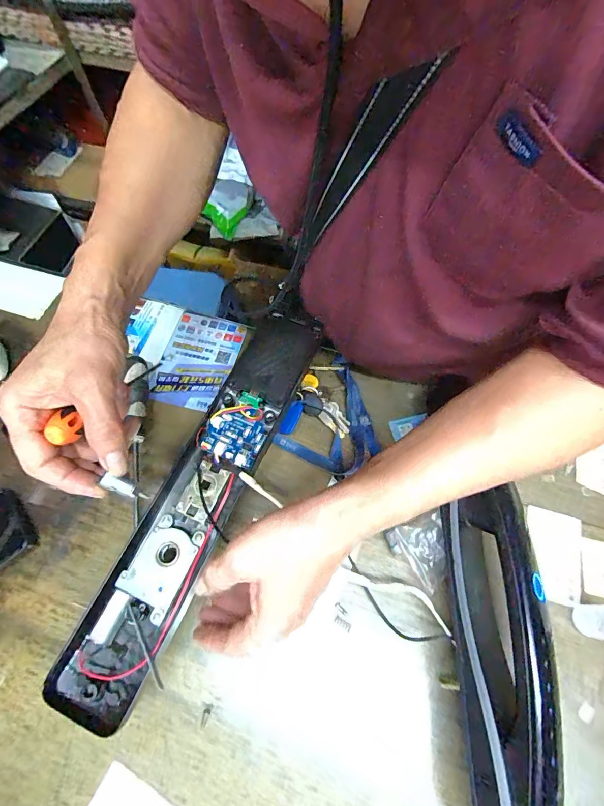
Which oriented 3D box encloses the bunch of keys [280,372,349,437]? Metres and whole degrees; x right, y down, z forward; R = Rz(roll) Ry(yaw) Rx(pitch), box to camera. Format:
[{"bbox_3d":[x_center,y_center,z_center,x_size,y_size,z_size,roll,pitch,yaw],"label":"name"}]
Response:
[{"bbox_3d":[0.022,0.010,0.448,0.071,0.016,0.081,22,67,10],"label":"bunch of keys"}]

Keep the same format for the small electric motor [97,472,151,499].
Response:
[{"bbox_3d":[-0.121,0.059,0.267,0.034,0.011,0.012,34,64,-28],"label":"small electric motor"}]

